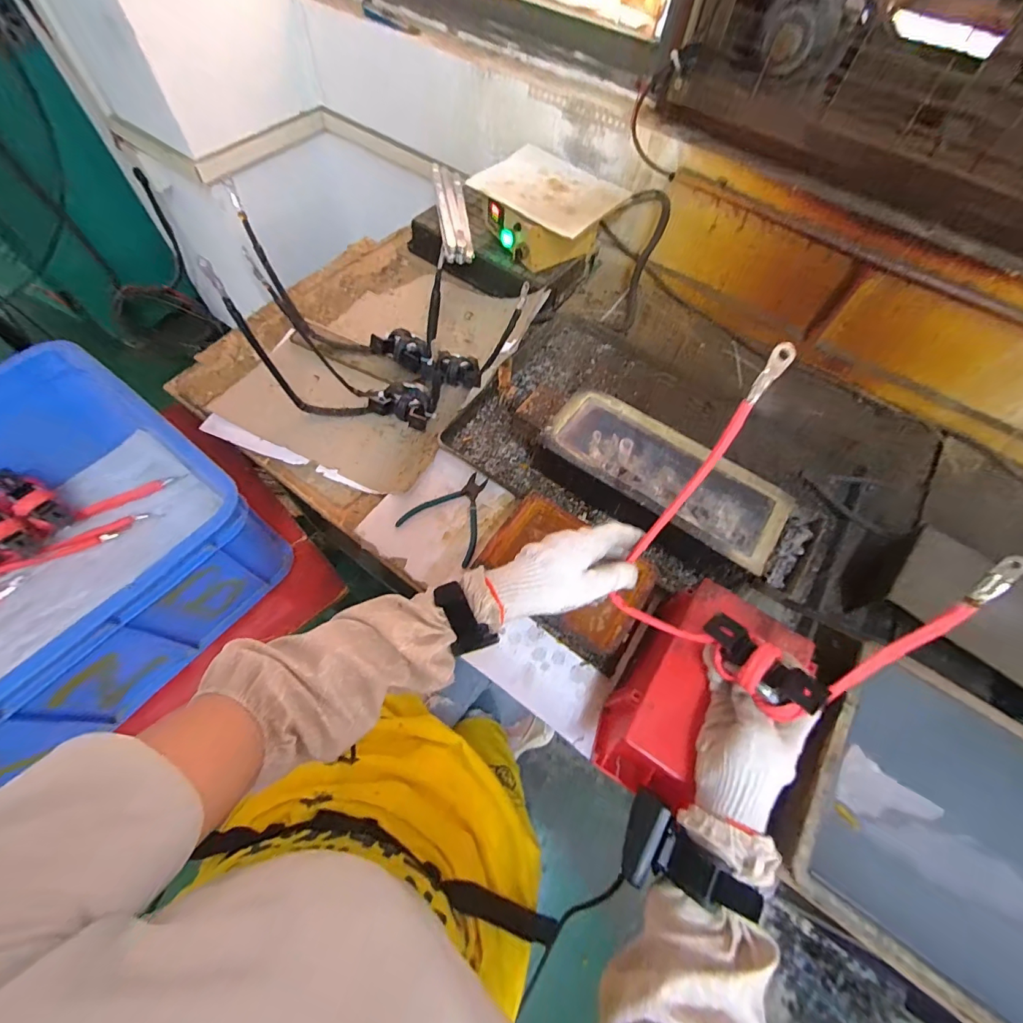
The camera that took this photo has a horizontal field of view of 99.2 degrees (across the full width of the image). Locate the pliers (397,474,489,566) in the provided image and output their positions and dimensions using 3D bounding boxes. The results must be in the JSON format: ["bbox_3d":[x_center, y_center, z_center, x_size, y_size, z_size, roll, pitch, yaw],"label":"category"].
[{"bbox_3d":[-0.081,-0.001,0.647,0.120,0.006,0.133,29,65,11],"label":"pliers"}]

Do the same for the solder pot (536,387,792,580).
[{"bbox_3d":[0.206,-0.036,0.636,0.341,0.085,0.159,33,66,13],"label":"solder pot"}]

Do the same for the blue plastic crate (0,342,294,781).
[{"bbox_3d":[-0.646,0.111,0.515,0.414,0.185,0.580,34,66,14],"label":"blue plastic crate"}]

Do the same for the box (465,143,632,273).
[{"bbox_3d":[0.065,-0.592,0.860,0.254,0.090,0.210,39,67,16],"label":"box"}]

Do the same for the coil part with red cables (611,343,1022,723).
[{"bbox_3d":[0.240,0.034,0.368,0.225,0.058,0.272,41,112,27],"label":"coil part with red cables"}]

